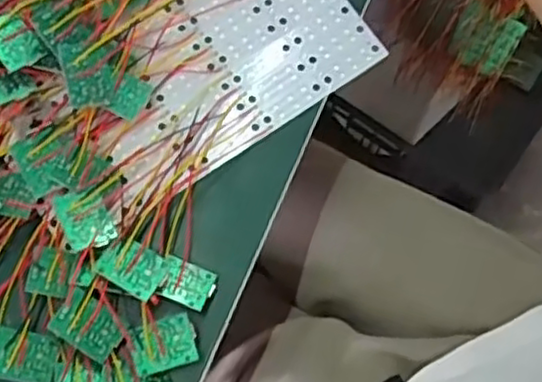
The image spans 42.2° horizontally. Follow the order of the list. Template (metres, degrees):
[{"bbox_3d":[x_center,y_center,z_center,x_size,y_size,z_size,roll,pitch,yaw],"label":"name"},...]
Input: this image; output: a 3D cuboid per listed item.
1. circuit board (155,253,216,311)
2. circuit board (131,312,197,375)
[{"bbox_3d":[-0.046,0.050,0.387,0.030,0.005,0.026,24,54,-10],"label":"circuit board"},{"bbox_3d":[-0.057,0.081,0.375,0.033,0.004,0.027,-11,74,-5],"label":"circuit board"}]

